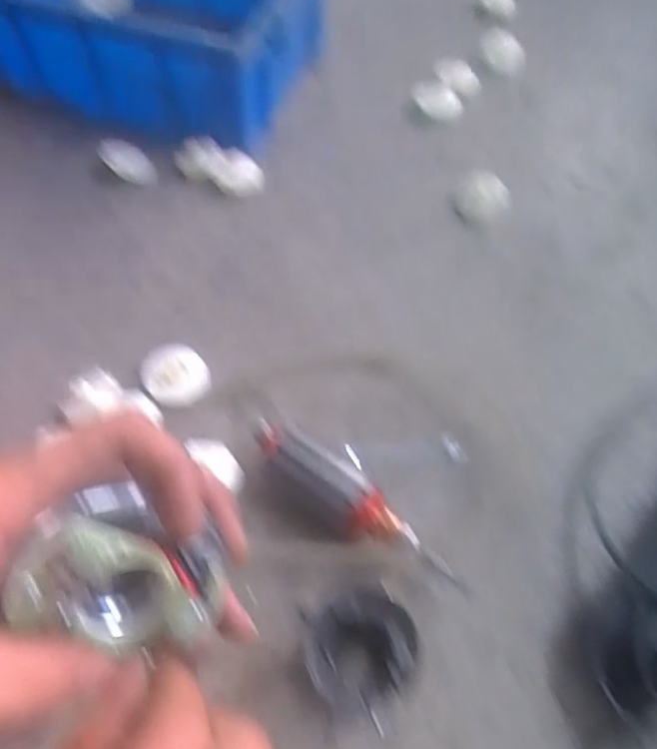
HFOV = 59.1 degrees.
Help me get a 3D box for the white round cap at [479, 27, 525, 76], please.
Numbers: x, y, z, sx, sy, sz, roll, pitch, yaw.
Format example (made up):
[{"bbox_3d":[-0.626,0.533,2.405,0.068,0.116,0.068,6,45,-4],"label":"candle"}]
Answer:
[{"bbox_3d":[0.247,-0.460,0.823,0.064,0.027,0.072,11,58,8],"label":"white round cap"}]

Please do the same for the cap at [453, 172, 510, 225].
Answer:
[{"bbox_3d":[0.179,-0.204,0.674,0.061,0.023,0.072,15,59,10],"label":"cap"}]

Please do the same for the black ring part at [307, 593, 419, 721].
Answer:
[{"bbox_3d":[0.022,0.180,0.376,0.071,0.024,0.065,-27,61,-16],"label":"black ring part"}]

